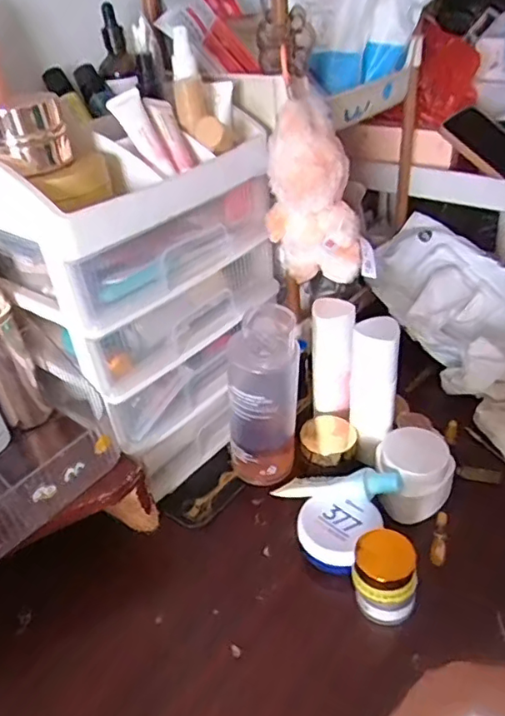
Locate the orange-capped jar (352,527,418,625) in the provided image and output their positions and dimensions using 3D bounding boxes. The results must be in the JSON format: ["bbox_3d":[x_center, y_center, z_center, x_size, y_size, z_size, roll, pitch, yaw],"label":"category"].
[{"bbox_3d":[0.101,0.170,0.440,0.045,0.067,0.046,-3,36,2],"label":"orange-capped jar"}]

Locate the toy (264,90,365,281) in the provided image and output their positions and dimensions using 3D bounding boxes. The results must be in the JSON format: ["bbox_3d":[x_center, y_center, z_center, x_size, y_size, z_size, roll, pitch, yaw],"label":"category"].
[{"bbox_3d":[0.055,-0.144,0.515,0.083,0.156,0.065,-2,36,4],"label":"toy"}]

